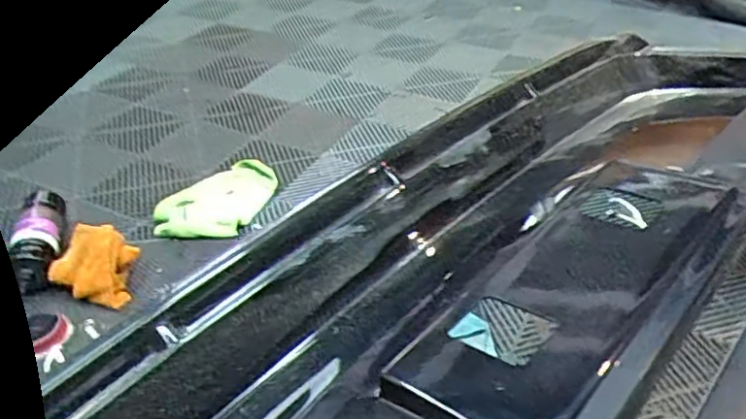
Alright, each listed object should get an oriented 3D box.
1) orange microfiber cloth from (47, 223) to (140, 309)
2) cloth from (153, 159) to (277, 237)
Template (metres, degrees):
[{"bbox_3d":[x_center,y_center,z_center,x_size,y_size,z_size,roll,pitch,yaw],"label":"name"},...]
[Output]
[{"bbox_3d":[-0.497,0.090,1.172,0.130,0.070,0.149,5,38,6],"label":"orange microfiber cloth"},{"bbox_3d":[-0.318,-0.021,1.369,0.188,0.024,0.278,30,46,32],"label":"cloth"}]

